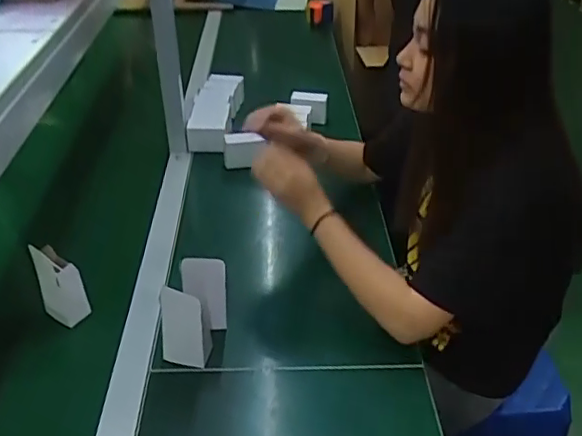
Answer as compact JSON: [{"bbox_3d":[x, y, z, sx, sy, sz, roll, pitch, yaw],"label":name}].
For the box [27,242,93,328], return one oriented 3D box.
[{"bbox_3d":[-0.366,0.099,0.935,0.068,0.137,0.049,23,41,29],"label":"box"}]

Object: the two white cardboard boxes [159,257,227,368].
[{"bbox_3d":[-0.135,0.136,0.848,0.063,0.136,0.092,10,37,13],"label":"two white cardboard boxes"}]

